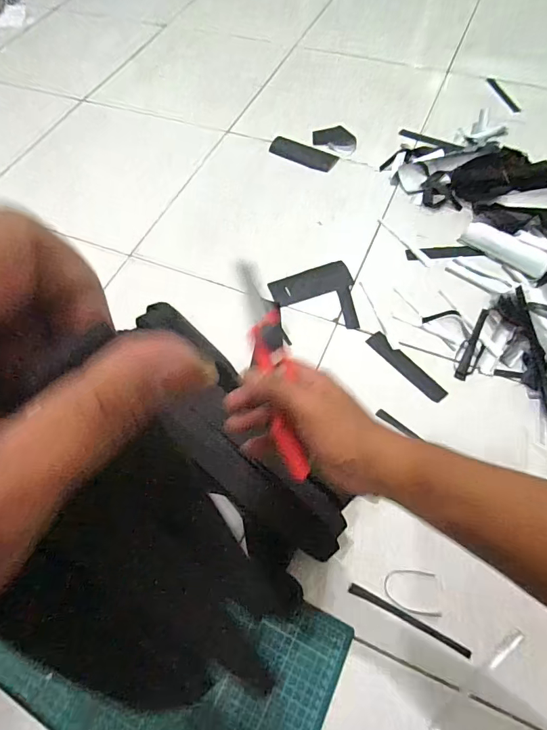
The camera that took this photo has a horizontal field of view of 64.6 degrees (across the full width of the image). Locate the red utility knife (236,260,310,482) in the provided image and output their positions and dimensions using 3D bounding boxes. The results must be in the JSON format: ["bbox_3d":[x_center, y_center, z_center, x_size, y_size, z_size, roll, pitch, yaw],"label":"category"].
[{"bbox_3d":[0.001,-0.002,0.344,0.028,0.015,0.181,-11,71,-3],"label":"red utility knife"}]

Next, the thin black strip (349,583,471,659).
[{"bbox_3d":[0.153,0.288,0.492,0.140,0.005,0.011,24,65,16],"label":"thin black strip"}]

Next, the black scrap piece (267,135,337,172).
[{"bbox_3d":[0.063,-0.443,0.904,0.144,0.013,0.054,29,67,18],"label":"black scrap piece"}]

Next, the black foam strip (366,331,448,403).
[{"bbox_3d":[0.200,0.002,0.652,0.029,0.005,0.139,-36,65,-15],"label":"black foam strip"}]

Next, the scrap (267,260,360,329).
[{"bbox_3d":[0.076,-0.109,0.725,0.139,0.010,0.140,-19,62,-7],"label":"scrap"}]

